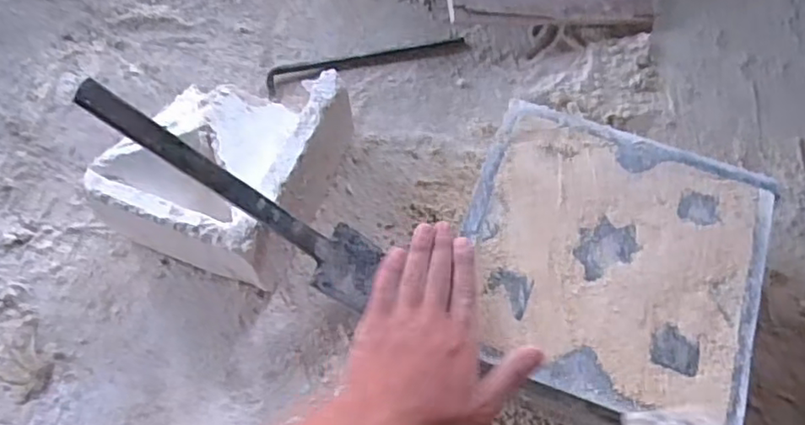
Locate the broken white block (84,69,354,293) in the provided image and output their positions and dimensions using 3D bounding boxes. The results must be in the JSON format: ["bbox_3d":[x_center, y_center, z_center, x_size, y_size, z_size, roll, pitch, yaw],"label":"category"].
[{"bbox_3d":[-0.169,-0.047,0.603,0.175,0.113,0.192,19,70,8],"label":"broken white block"}]

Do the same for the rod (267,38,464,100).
[{"bbox_3d":[-0.043,-0.176,0.714,0.228,0.009,0.035,-17,69,-6],"label":"rod"}]

